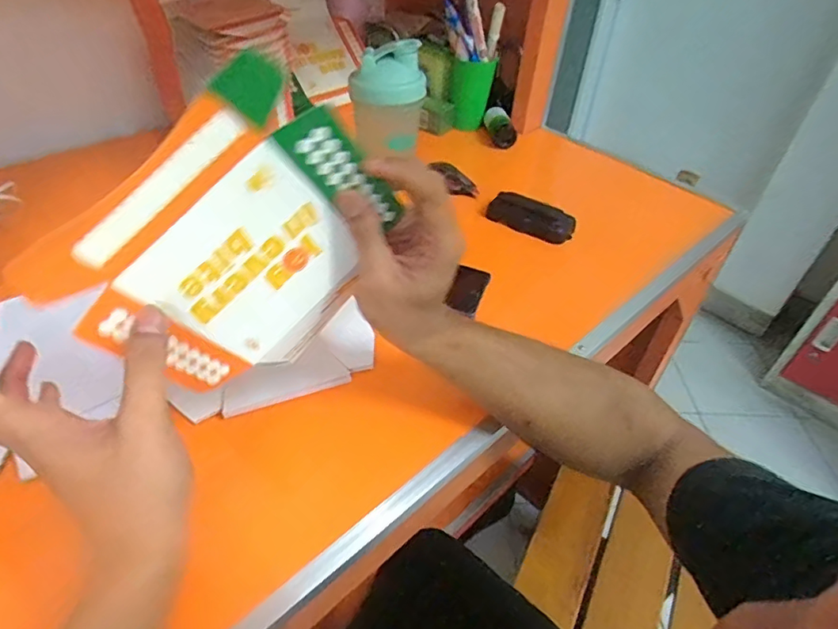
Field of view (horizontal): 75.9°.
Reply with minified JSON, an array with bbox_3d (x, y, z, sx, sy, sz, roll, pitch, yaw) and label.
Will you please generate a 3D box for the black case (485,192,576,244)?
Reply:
[{"bbox_3d":[0.138,-0.121,0.666,0.104,0.028,0.042,23,45,18],"label":"black case"}]

